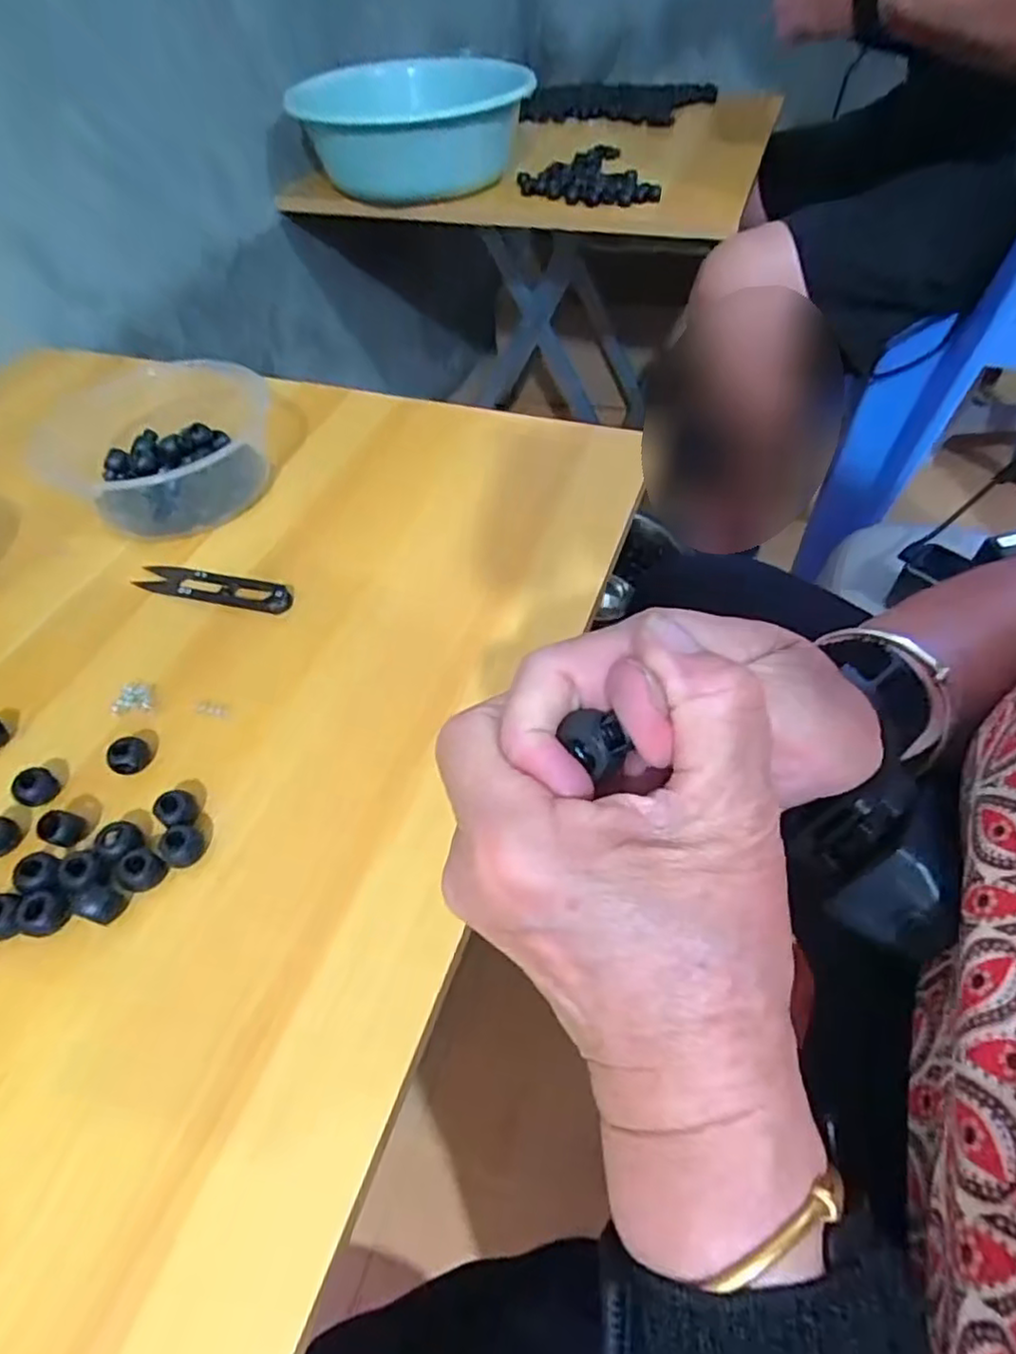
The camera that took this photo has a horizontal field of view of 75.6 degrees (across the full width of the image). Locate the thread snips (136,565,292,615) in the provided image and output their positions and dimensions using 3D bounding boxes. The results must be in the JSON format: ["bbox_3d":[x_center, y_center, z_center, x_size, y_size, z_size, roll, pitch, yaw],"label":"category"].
[{"bbox_3d":[-0.169,-0.053,0.375,0.097,0.006,0.023,10,52,11],"label":"thread snips"}]

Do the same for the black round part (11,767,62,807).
[{"bbox_3d":[-0.213,0.049,0.295,0.012,0.014,0.017,24,56,21],"label":"black round part"}]

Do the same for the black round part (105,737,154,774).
[{"bbox_3d":[-0.175,0.036,0.303,0.015,0.012,0.017,29,58,24],"label":"black round part"}]

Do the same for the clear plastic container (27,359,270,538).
[{"bbox_3d":[-0.236,-0.156,0.440,0.146,0.035,0.154,-10,51,-5],"label":"clear plastic container"}]

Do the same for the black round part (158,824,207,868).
[{"bbox_3d":[-0.136,0.072,0.276,0.017,0.013,0.016,-2,51,2],"label":"black round part"}]

